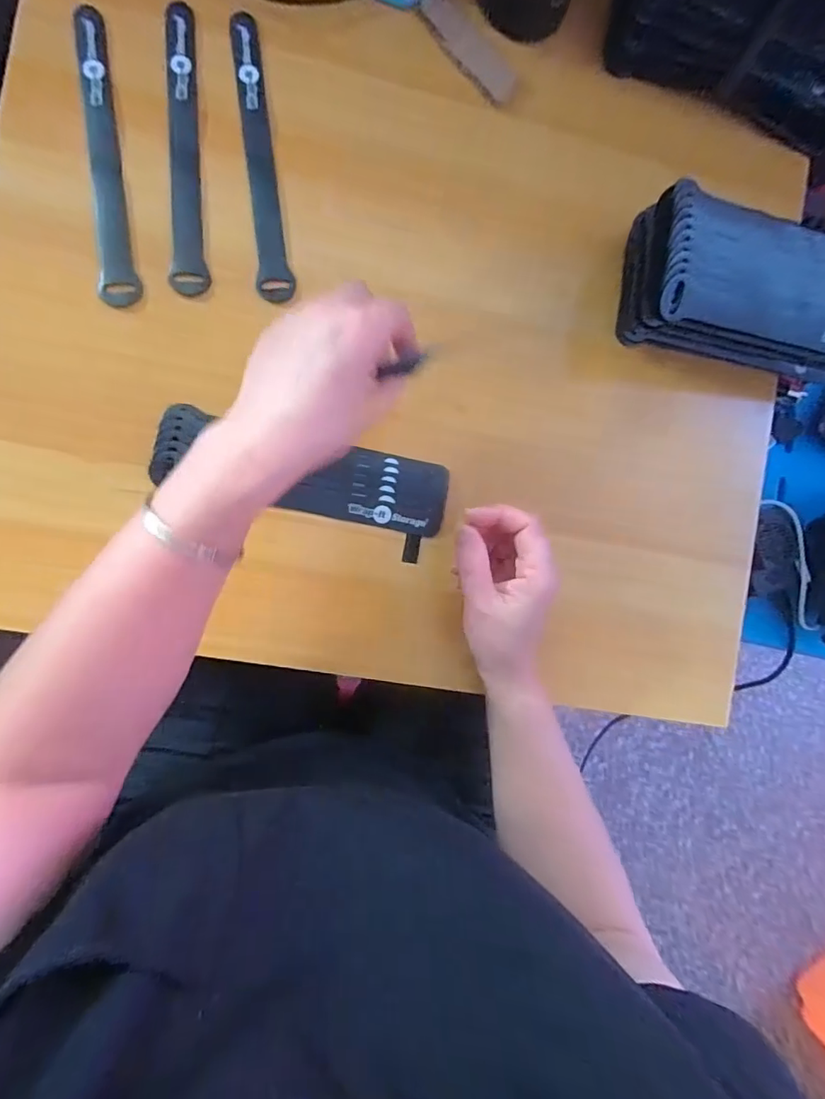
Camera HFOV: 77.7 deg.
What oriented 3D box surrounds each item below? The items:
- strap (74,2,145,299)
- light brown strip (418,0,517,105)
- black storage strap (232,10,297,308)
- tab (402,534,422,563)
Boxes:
[{"bbox_3d":[-0.205,-0.264,0.344,0.024,0.005,0.202,-6,88,-8],"label":"strap"},{"bbox_3d":[0.043,-0.380,0.388,0.086,0.006,0.028,41,85,-6],"label":"light brown strip"},{"bbox_3d":[-0.108,-0.275,0.359,0.023,0.004,0.204,-8,88,-6],"label":"black storage strap"},{"bbox_3d":[0.000,0.000,0.374,0.012,0.006,0.020,10,89,-8],"label":"tab"}]

